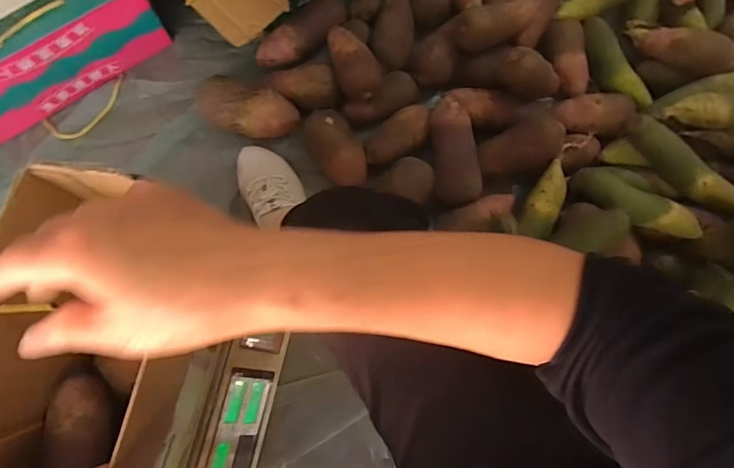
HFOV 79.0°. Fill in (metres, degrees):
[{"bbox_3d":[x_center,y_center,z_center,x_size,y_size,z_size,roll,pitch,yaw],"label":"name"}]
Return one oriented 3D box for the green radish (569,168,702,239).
[{"bbox_3d":[0.413,-0.043,0.683,0.186,0.050,0.045,37,80,3],"label":"green radish"}]

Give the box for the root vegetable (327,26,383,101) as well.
[{"bbox_3d":[-0.026,-0.279,0.723,0.067,0.055,0.139,-28,83,-8],"label":"root vegetable"}]

